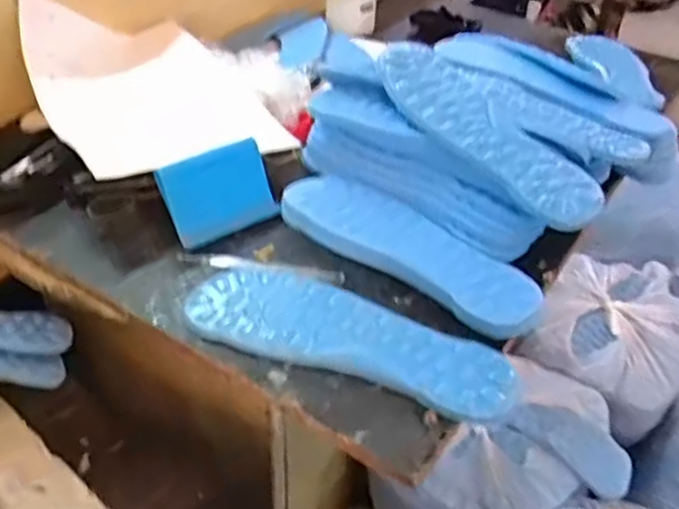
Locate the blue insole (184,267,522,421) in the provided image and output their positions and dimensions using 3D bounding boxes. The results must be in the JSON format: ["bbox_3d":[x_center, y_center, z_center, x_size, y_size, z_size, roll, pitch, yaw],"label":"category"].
[{"bbox_3d":[0.006,0.059,0.501,0.252,0.013,0.078,15,39,16],"label":"blue insole"}]

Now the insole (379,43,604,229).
[{"bbox_3d":[0.119,-0.112,0.582,0.084,0.016,0.252,-22,54,-23],"label":"insole"}]

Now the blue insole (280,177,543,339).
[{"bbox_3d":[0.059,-0.010,0.569,0.247,0.022,0.076,29,44,30],"label":"blue insole"}]

